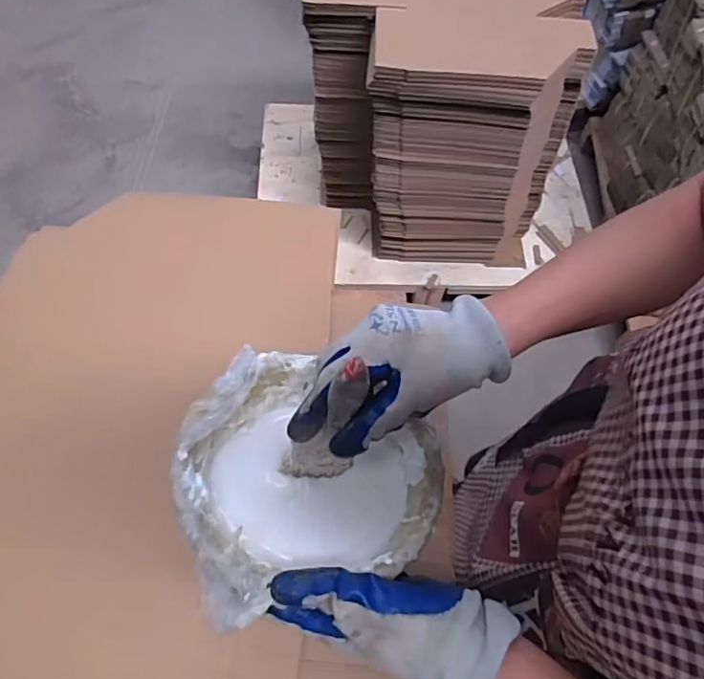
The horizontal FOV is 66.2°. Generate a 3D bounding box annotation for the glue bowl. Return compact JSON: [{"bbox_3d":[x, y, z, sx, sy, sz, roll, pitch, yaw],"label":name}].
[{"bbox_3d":[-0.032,0.088,0.406,0.182,0.072,0.183,2,62,-3],"label":"glue bowl"}]

